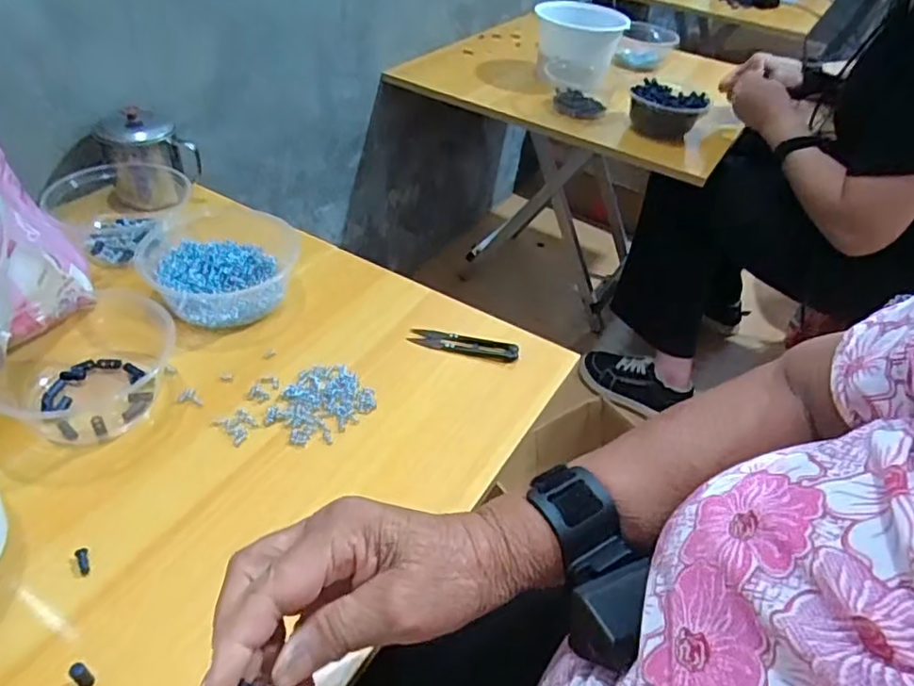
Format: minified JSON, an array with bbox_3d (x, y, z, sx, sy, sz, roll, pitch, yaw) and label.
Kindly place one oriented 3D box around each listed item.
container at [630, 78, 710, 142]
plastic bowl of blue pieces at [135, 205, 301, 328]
[{"bbox_3d":[0.337,-0.375,0.994,0.119,0.065,0.134,20,43,14],"label":"container"},{"bbox_3d":[-0.235,-0.086,0.610,0.132,0.049,0.158,-1,42,-8],"label":"plastic bowl of blue pieces"}]

